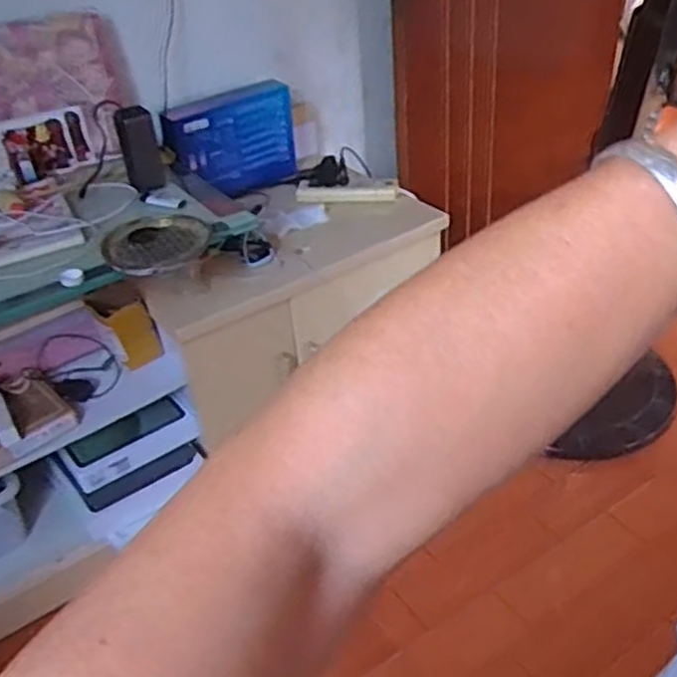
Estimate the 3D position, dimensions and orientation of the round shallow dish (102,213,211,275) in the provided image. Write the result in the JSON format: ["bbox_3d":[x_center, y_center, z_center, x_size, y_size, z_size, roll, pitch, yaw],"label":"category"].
[{"bbox_3d":[-0.275,-0.148,1.165,0.153,0.030,0.165,-3,36,2],"label":"round shallow dish"}]

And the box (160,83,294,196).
[{"bbox_3d":[-0.208,-0.391,1.553,0.277,0.185,0.052,-24,40,-24],"label":"box"}]

